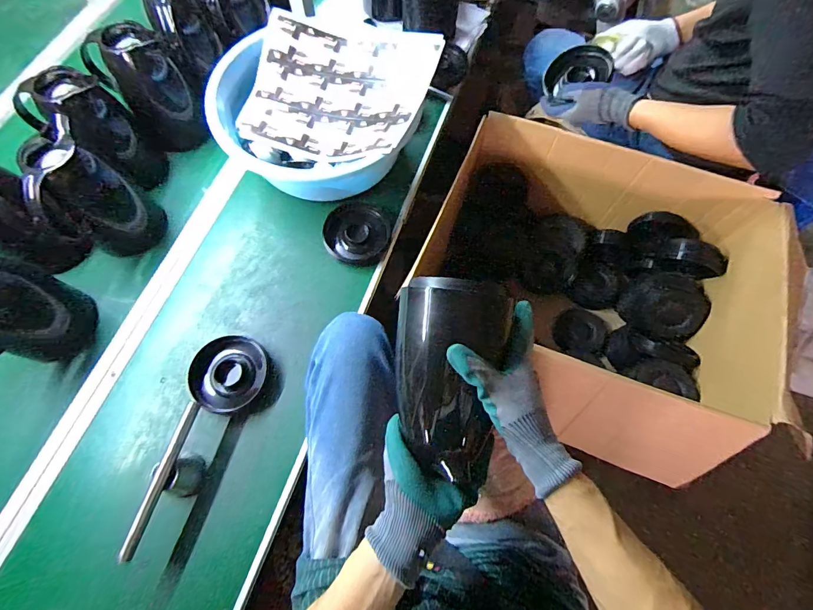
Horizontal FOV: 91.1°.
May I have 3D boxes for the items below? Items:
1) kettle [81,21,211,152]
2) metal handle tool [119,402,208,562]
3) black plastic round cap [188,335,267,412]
[{"bbox_3d":[-0.467,-0.397,0.733,0.132,0.182,0.135,-33,72,-13],"label":"kettle"},{"bbox_3d":[-0.322,0.243,0.560,0.038,0.071,0.200,14,69,5],"label":"metal handle tool"},{"bbox_3d":[-0.280,0.110,0.633,0.112,0.036,0.119,0,68,0],"label":"black plastic round cap"}]

